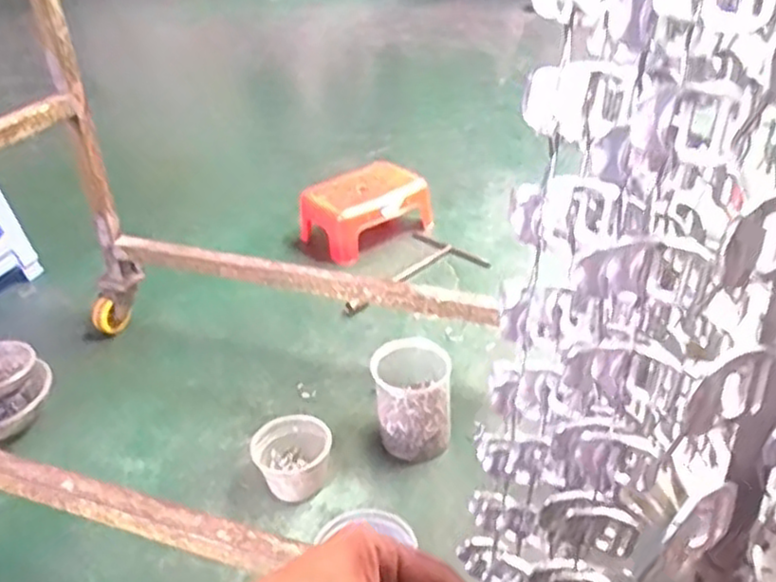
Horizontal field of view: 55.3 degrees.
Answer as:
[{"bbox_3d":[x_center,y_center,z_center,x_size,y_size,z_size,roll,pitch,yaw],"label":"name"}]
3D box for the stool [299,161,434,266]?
[{"bbox_3d":[-0.041,-0.173,1.539,0.248,0.126,0.188,-23,37,-30],"label":"stool"}]

